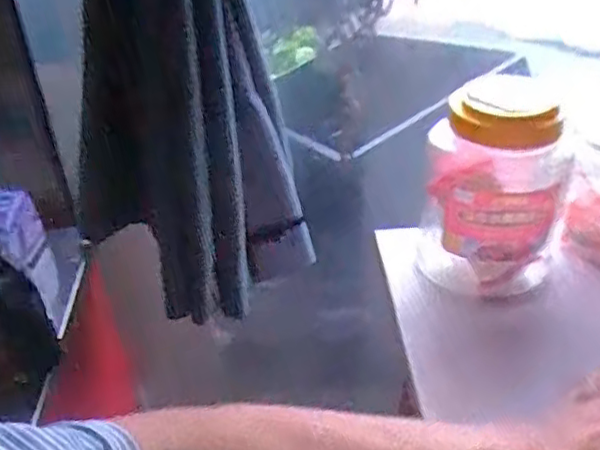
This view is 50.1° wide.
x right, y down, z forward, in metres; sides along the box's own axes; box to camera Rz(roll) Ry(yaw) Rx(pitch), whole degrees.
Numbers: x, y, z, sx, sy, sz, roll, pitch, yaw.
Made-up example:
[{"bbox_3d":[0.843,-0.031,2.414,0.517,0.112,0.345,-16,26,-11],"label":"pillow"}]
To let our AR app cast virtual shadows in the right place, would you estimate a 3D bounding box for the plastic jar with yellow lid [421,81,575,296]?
[{"bbox_3d":[0.157,-0.026,0.519,0.103,0.160,0.082,9,36,18],"label":"plastic jar with yellow lid"}]

